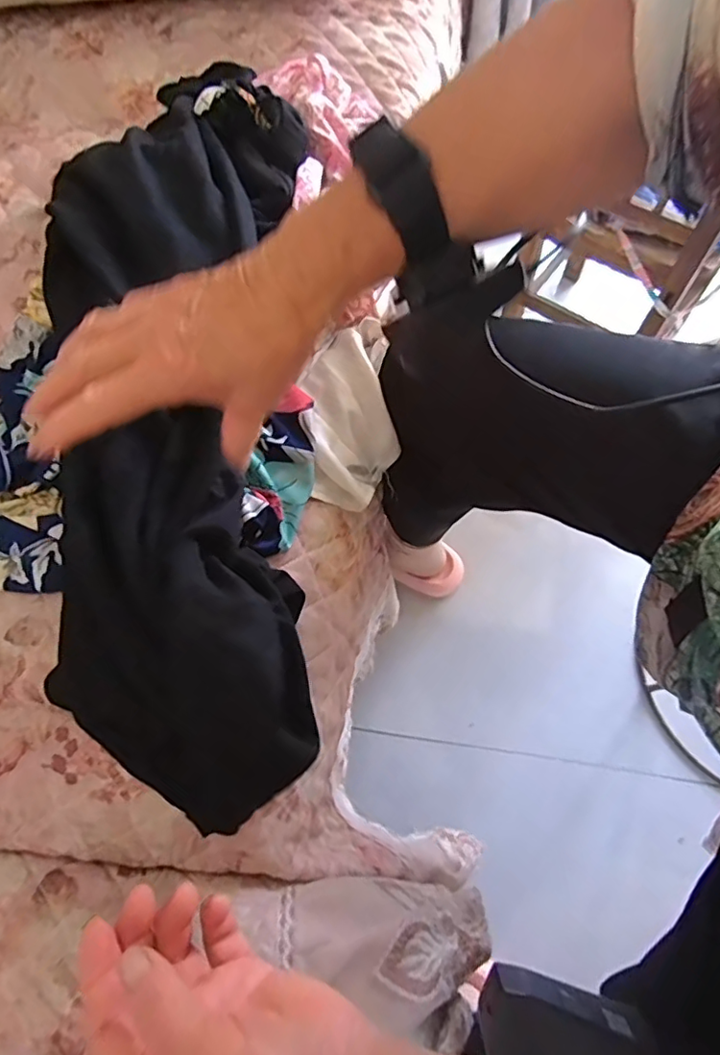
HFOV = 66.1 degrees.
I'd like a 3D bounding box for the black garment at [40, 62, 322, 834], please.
[{"bbox_3d":[-0.127,-0.106,0.392,0.173,0.064,0.565,-5,74,-1],"label":"black garment"}]

